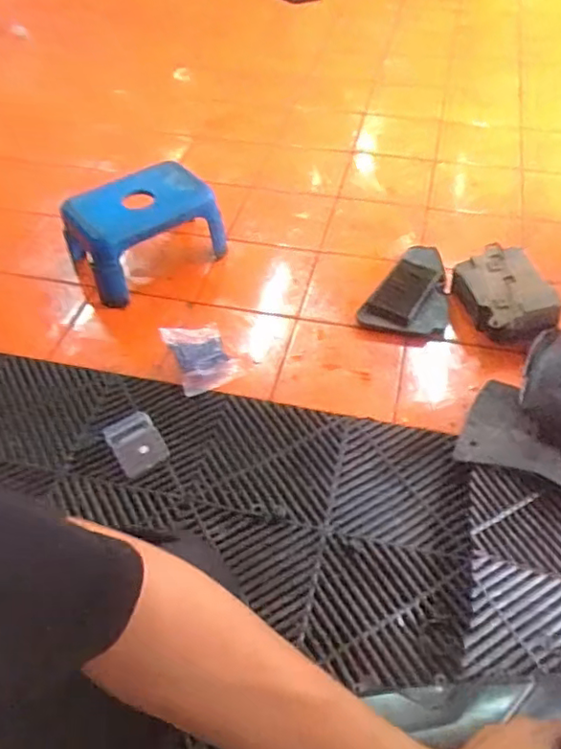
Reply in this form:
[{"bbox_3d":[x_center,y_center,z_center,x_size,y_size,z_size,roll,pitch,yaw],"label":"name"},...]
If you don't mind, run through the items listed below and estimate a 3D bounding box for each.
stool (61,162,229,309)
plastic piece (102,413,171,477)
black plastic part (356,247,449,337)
[{"bbox_3d":[-0.254,-0.262,1.131,0.270,0.173,0.165,-30,55,-21],"label":"stool"},{"bbox_3d":[-0.218,0.104,0.908,0.071,0.022,0.091,-30,55,-21],"label":"plastic piece"},{"bbox_3d":[0.231,-0.168,1.123,0.150,0.030,0.222,6,50,7],"label":"black plastic part"}]

